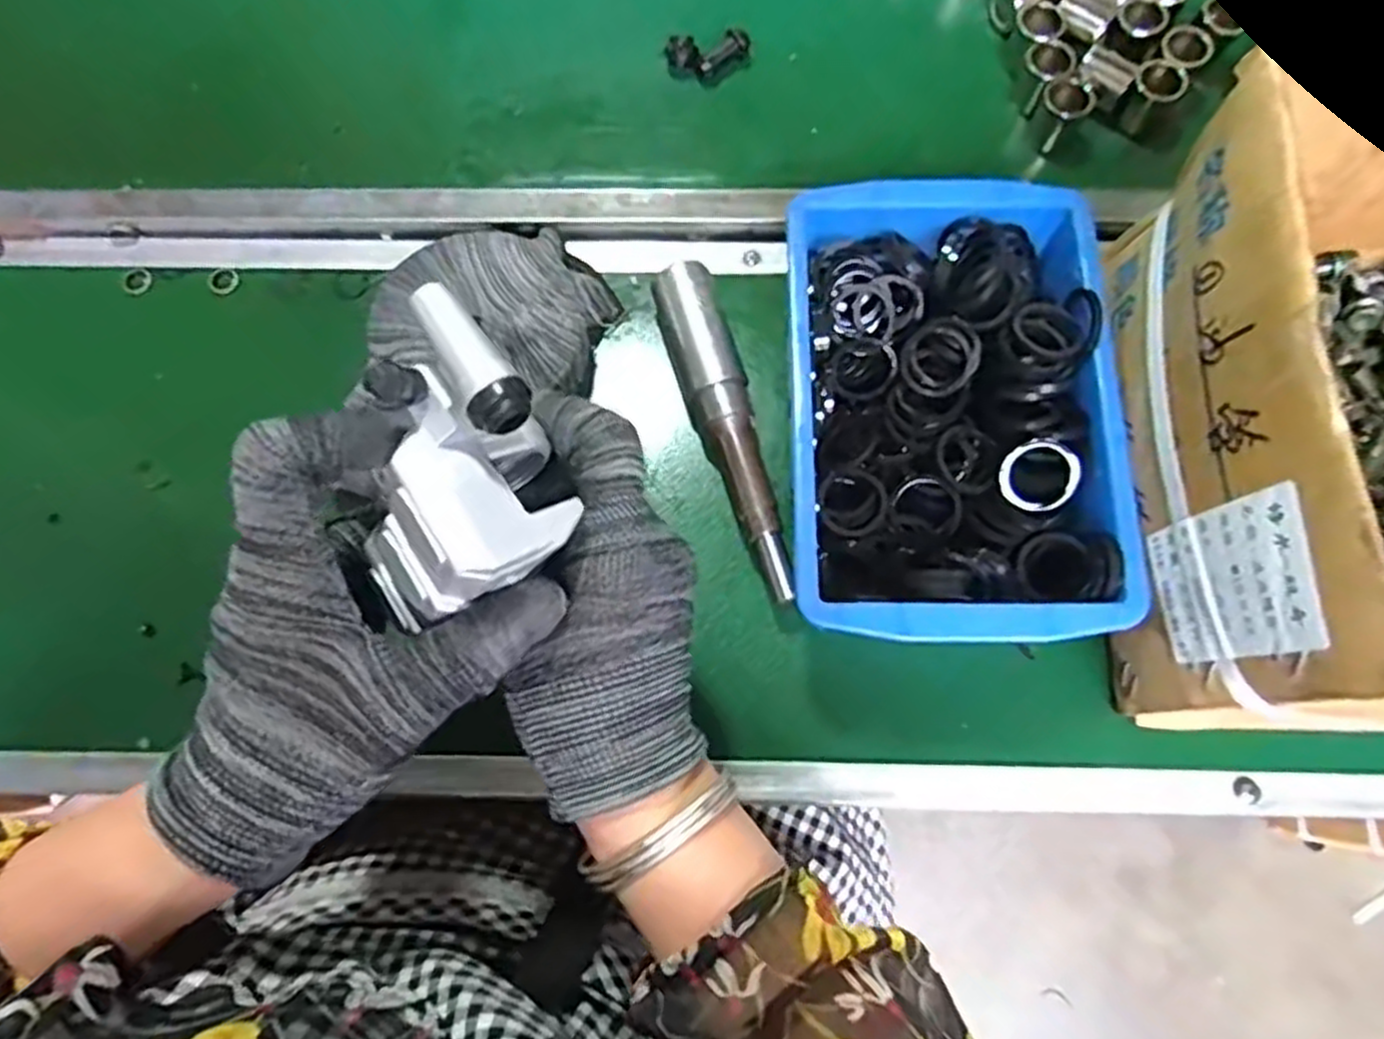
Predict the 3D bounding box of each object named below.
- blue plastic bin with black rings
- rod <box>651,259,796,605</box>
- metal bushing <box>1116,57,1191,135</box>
[{"bbox_3d":[0.112,-0.047,0.360,0.142,0.056,0.209,1,75,2],"label":"blue plastic bin with black rings"},{"bbox_3d":[0.017,-0.046,0.378,0.031,0.032,0.171,-18,76,-3],"label":"rod"},{"bbox_3d":[0.242,-0.223,0.416,0.025,0.032,0.023,0,75,1],"label":"metal bushing"}]

